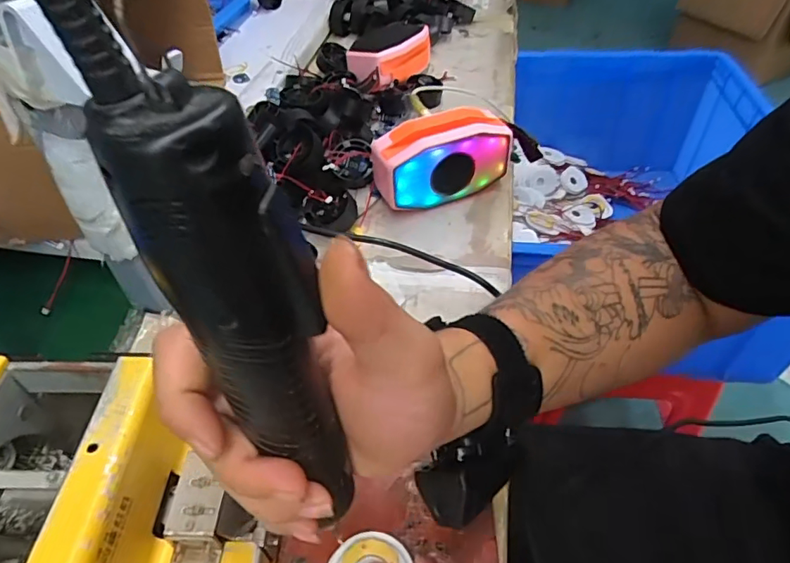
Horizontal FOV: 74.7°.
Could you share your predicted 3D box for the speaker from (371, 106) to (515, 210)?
[{"bbox_3d":[0.050,-0.134,0.567,0.142,0.088,0.058,-21,50,-18],"label":"speaker"}]

